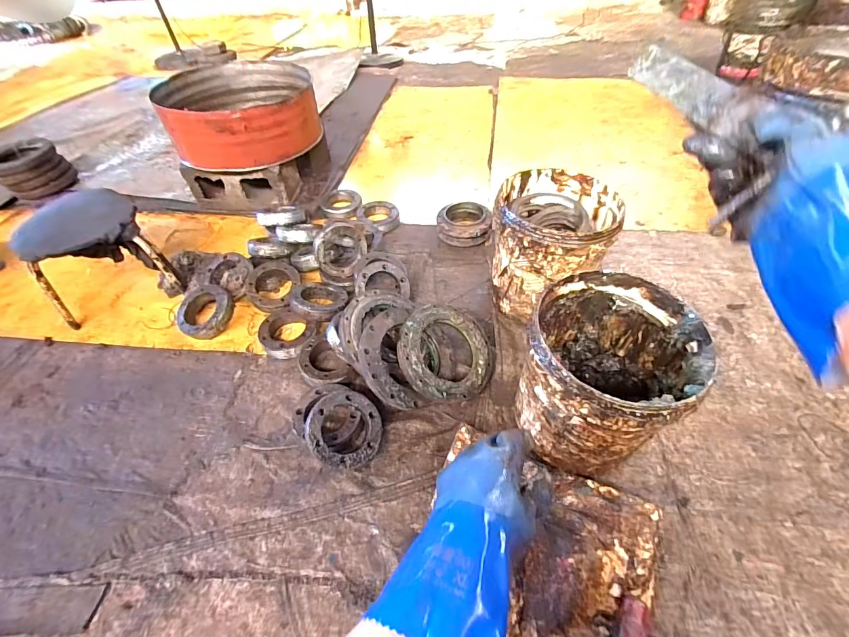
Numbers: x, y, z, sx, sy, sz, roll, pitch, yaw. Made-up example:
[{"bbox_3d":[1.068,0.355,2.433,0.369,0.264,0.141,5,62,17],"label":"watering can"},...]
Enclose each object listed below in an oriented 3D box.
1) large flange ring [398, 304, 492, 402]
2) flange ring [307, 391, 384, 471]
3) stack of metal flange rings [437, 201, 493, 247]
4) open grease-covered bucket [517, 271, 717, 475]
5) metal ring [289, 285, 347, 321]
[{"bbox_3d":[0.055,0.083,0.977,0.243,0.032,0.233,10,65,-22],"label":"large flange ring"},{"bbox_3d":[-0.178,0.250,0.882,0.163,0.032,0.166,7,71,-22],"label":"flange ring"},{"bbox_3d":[0.143,-0.335,1.396,0.185,0.083,0.185,3,48,5],"label":"stack of metal flange rings"},{"bbox_3d":[0.349,0.116,0.788,0.278,0.284,0.301,-1,48,1],"label":"open grease-covered bucket"},{"bbox_3d":[-0.319,-0.050,1.166,0.151,0.052,0.151,11,36,-8],"label":"metal ring"}]

